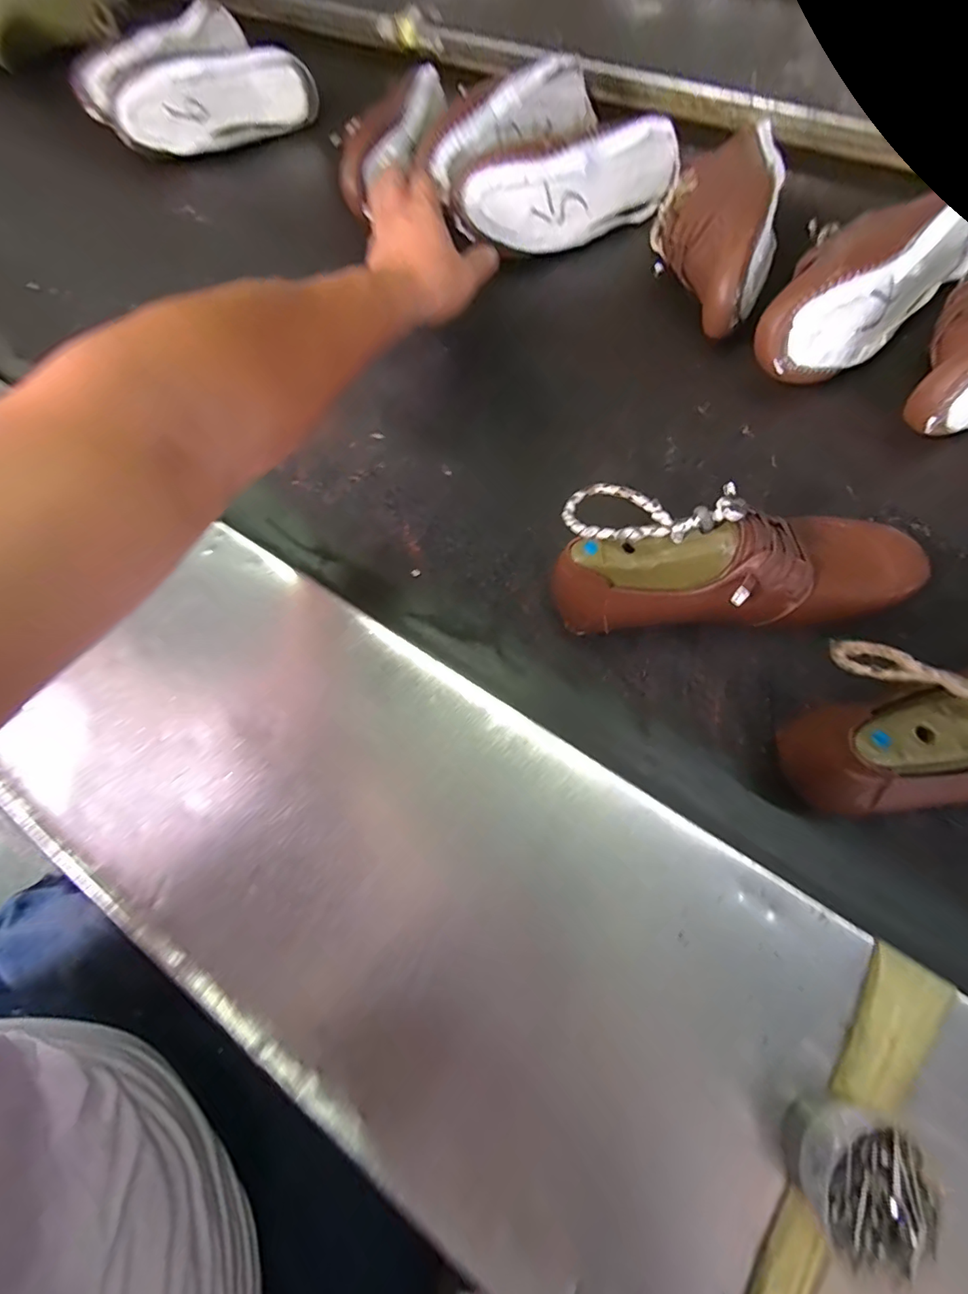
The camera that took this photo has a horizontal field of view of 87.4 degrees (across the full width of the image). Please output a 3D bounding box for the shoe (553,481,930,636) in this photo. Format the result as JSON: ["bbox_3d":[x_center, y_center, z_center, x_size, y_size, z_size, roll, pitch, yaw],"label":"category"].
[{"bbox_3d":[0.162,-0.054,0.330,0.225,0.097,0.078,-1,69,6],"label":"shoe"}]

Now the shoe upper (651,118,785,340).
[{"bbox_3d":[0.220,-0.380,0.464,0.092,0.086,0.217,-8,68,3],"label":"shoe upper"}]

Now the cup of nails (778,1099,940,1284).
[{"bbox_3d":[0.154,0.219,0.215,0.048,0.033,0.049,-2,68,5],"label":"cup of nails"}]

